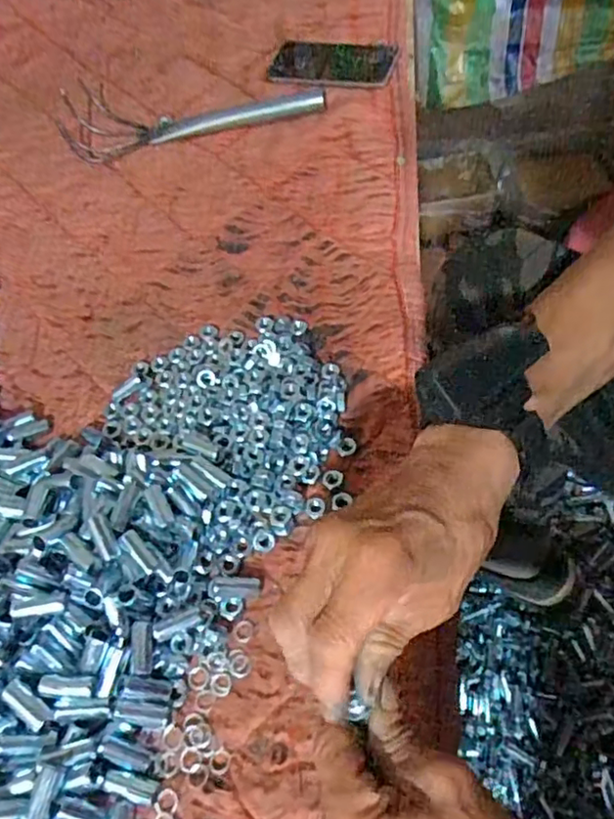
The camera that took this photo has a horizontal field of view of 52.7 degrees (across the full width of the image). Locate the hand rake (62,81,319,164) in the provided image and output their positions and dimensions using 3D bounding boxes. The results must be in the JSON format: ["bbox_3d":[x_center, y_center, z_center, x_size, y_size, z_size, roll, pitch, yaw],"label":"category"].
[{"bbox_3d":[-0.135,-0.357,0.732,0.302,0.030,0.119,-10,58,-2],"label":"hand rake"}]

